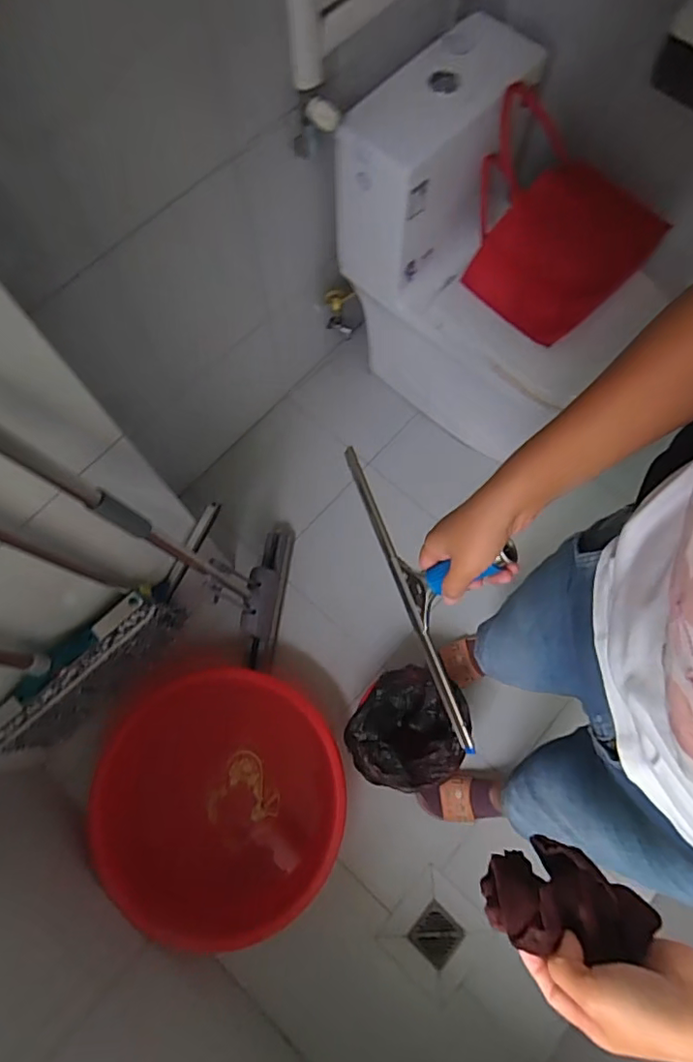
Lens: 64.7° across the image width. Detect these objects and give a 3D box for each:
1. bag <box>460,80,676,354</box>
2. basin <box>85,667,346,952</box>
[{"bbox_3d":[0.408,-0.609,1.091,0.365,0.206,0.301,38,76,12],"label":"bag"},{"bbox_3d":[-0.264,0.588,1.209,0.514,0.213,0.512,0,72,1],"label":"basin"}]

